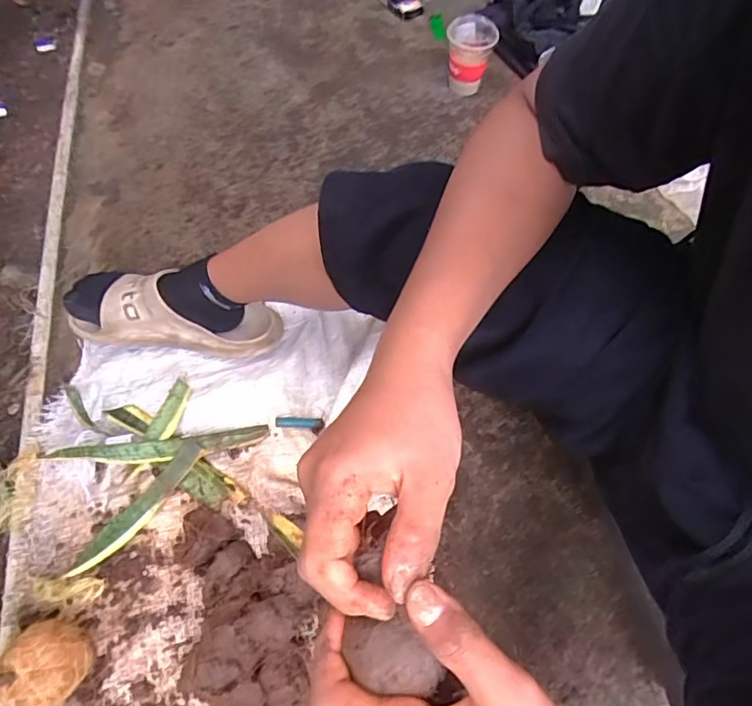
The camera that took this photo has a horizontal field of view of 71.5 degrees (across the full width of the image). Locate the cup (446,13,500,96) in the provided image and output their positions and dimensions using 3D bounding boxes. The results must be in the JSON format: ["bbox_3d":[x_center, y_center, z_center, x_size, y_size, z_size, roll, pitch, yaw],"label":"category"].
[{"bbox_3d":[0.175,-0.555,0.988,0.090,0.115,0.094,1,61,-1],"label":"cup"}]

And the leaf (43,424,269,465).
[{"bbox_3d":[-0.279,0.119,0.668,0.271,0.040,0.035,-7,62,-5],"label":"leaf"}]

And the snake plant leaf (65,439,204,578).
[{"bbox_3d":[-0.288,0.189,0.642,0.033,0.025,0.194,37,67,17],"label":"snake plant leaf"}]

